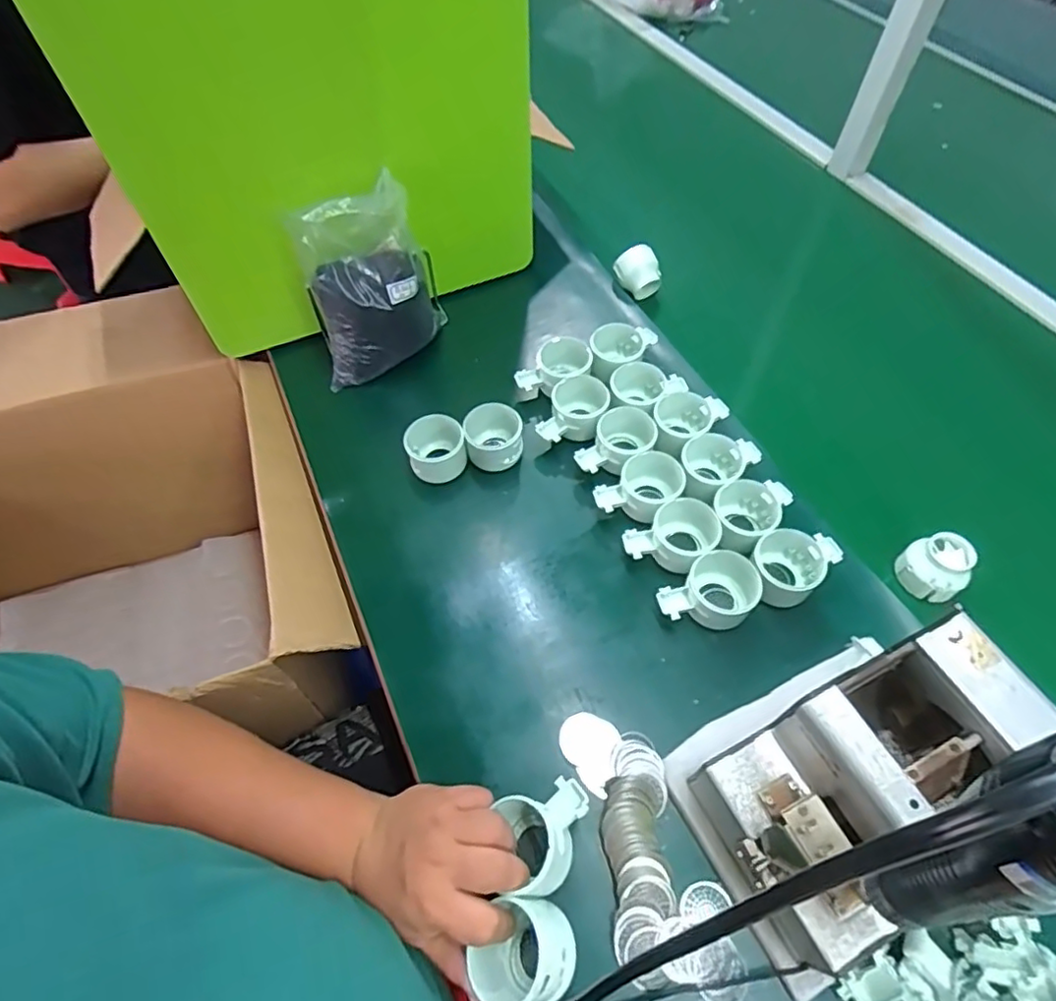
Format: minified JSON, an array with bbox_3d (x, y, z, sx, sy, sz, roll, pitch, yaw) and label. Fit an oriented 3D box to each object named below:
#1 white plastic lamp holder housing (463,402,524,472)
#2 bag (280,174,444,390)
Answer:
[{"bbox_3d":[-0.036,-0.067,0.654,0.058,0.051,0.058,-6,56,-4],"label":"white plastic lamp holder housing"},{"bbox_3d":[-0.175,-0.237,0.686,0.143,0.197,0.091,-15,57,-10],"label":"bag"}]

